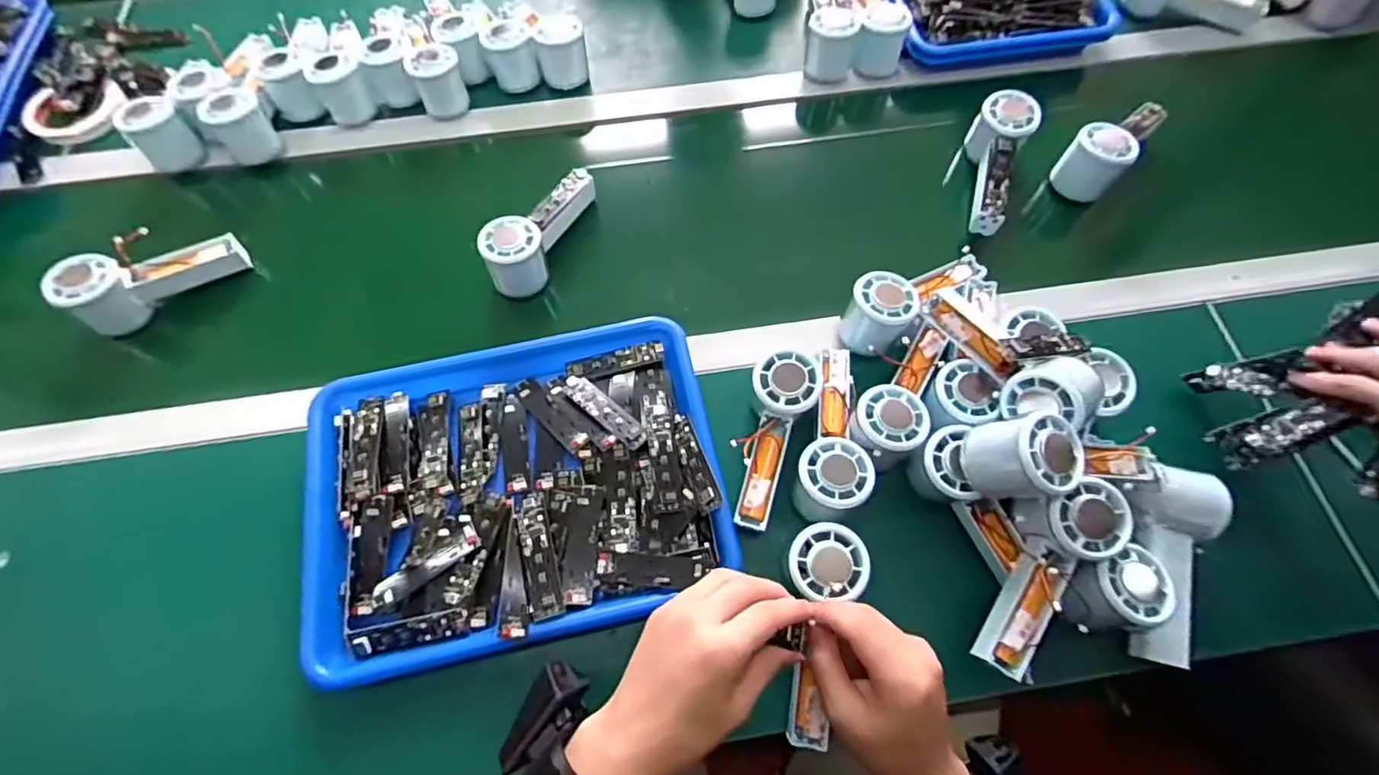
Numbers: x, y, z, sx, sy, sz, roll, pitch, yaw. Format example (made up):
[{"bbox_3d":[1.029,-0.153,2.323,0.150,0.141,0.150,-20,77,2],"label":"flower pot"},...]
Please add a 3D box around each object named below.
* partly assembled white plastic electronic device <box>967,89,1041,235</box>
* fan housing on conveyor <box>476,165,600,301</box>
[{"bbox_3d":[0.324,-0.235,0.630,0.052,0.057,0.158,13,82,7],"label":"partly assembled white plastic electronic device"},{"bbox_3d":[-0.153,-0.167,0.605,0.051,0.063,0.154,22,67,11],"label":"fan housing on conveyor"}]

